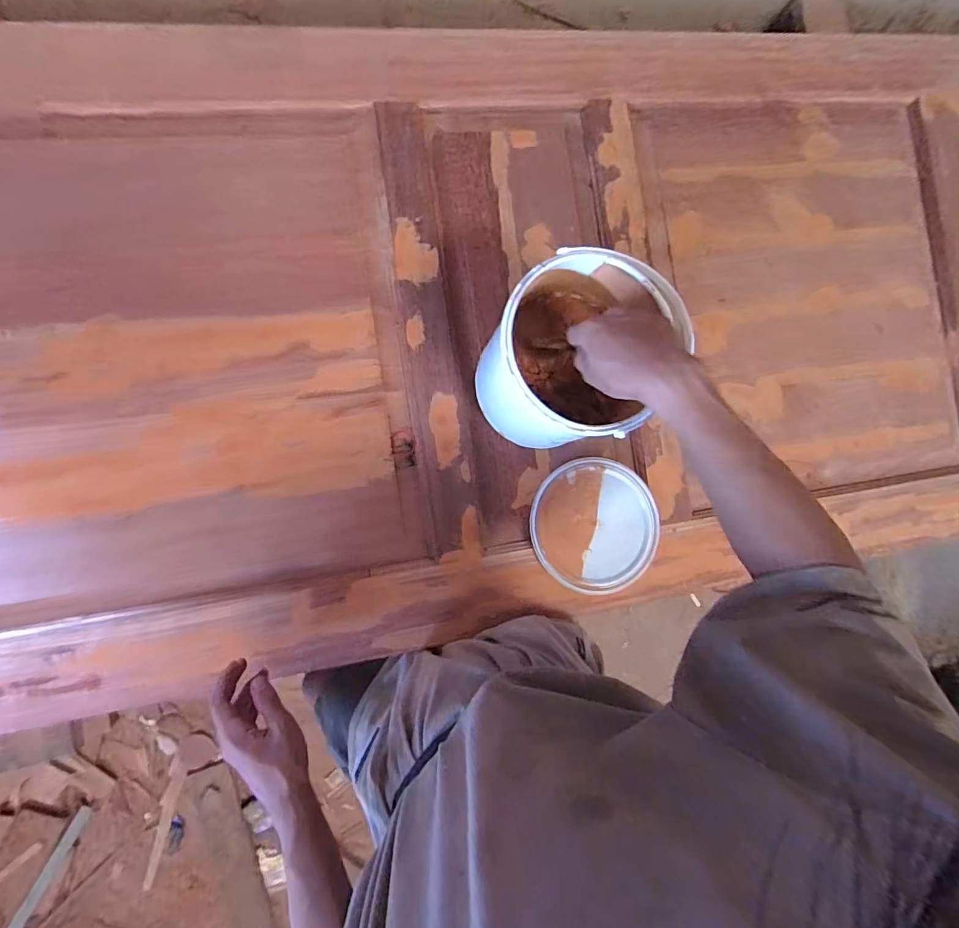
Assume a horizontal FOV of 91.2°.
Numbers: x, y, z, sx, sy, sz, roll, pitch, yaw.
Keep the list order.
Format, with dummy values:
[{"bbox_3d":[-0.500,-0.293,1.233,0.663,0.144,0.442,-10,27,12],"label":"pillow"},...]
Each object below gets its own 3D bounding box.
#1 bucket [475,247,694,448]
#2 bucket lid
[{"bbox_3d":[0.099,-0.118,0.548,0.170,0.191,0.175,1,85,-8],"label":"bucket"},{"bbox_3d":[0.157,0.081,0.626,0.166,0.013,0.174,1,85,-8],"label":"bucket lid"}]

